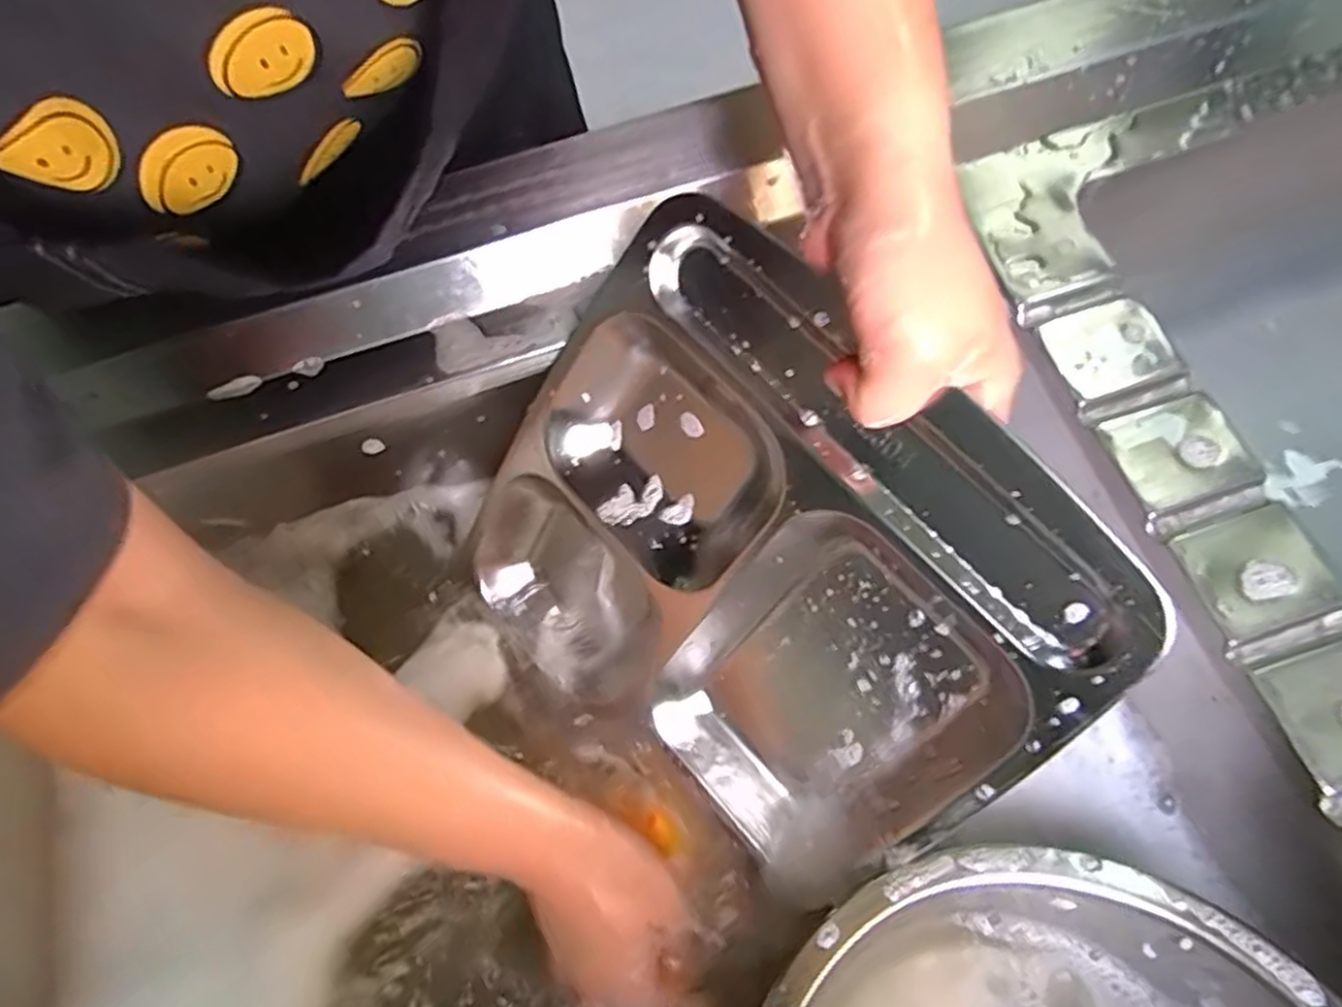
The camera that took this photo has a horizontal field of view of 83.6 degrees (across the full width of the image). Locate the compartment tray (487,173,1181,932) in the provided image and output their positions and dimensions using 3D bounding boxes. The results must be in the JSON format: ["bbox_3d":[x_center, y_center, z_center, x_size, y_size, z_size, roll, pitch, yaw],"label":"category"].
[{"bbox_3d":[0.028,0.039,0.341,0.252,0.260,0.030,45,37,15],"label":"compartment tray"}]

